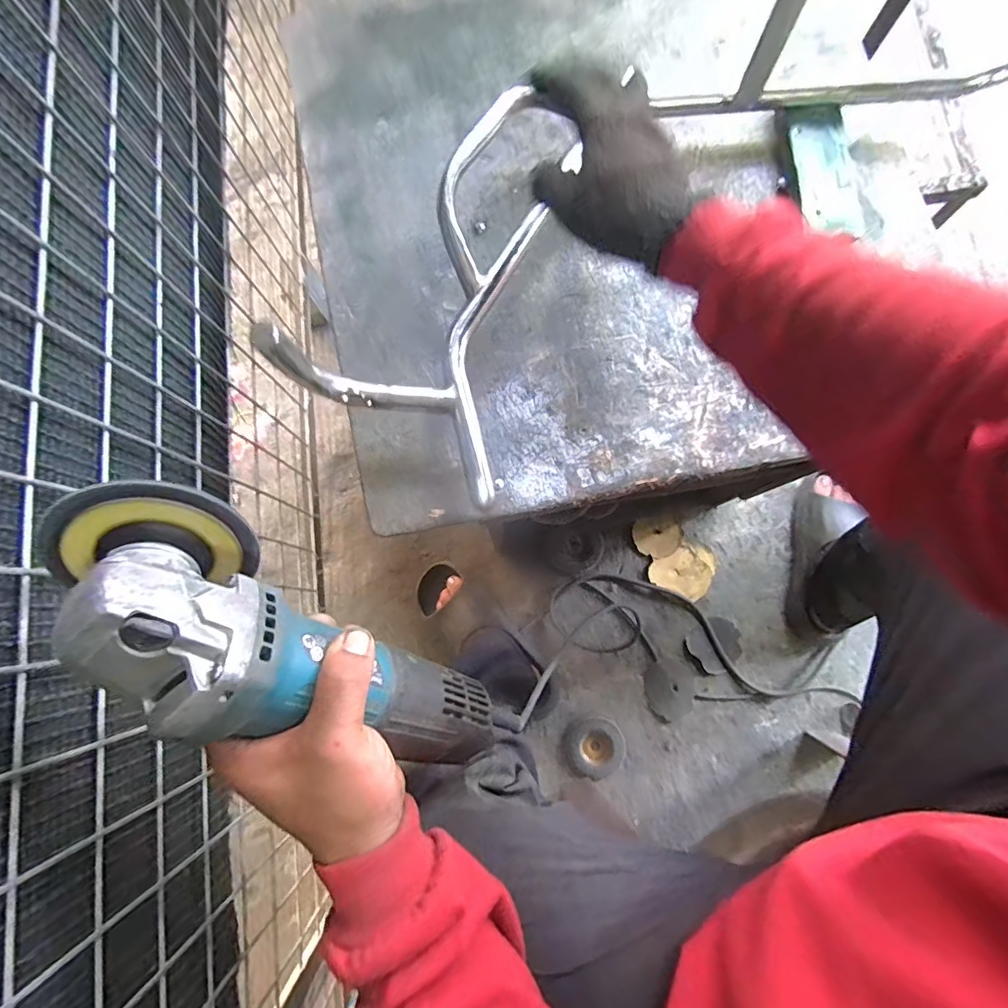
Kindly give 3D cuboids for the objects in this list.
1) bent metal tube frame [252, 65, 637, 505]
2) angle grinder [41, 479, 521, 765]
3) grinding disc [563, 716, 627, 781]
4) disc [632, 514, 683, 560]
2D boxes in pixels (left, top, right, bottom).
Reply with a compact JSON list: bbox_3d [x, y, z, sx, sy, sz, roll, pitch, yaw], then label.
[{"bbox_3d":[-0.044,-0.205,0.401,0.172,0.097,0.360,17,81,3],"label":"bent metal tube frame"},{"bbox_3d":[-0.096,0.087,0.271,0.265,0.073,0.085,38,80,-30],"label":"angle grinder"},{"bbox_3d":[0.147,0.394,0.818,0.096,0.007,0.088,0,80,0],"label":"grinding disc"},{"bbox_3d":[0.265,0.054,0.870,0.081,0.006,0.075,0,87,2],"label":"disc"}]

